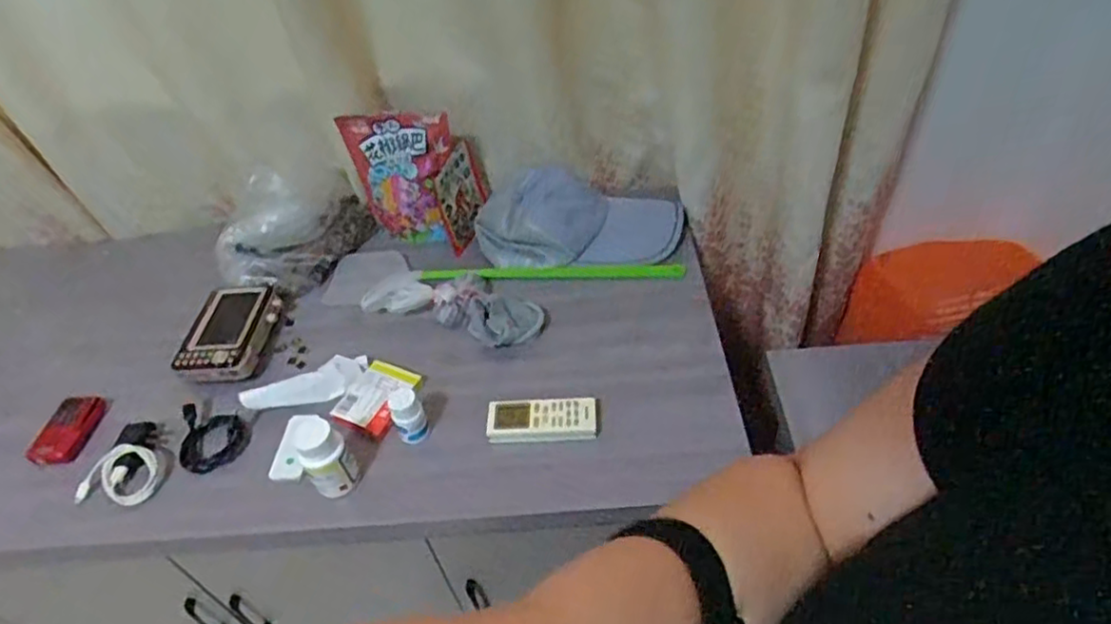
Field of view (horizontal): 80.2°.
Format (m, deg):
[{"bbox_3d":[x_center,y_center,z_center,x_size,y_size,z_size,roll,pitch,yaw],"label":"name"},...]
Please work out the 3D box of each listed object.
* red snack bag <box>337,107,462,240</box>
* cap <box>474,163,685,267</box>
[{"bbox_3d":[-0.217,-0.189,0.950,0.152,0.199,0.040,3,34,13],"label":"red snack bag"},{"bbox_3d":[0.039,-0.118,0.957,0.284,0.113,0.141,0,39,-19],"label":"cap"}]

